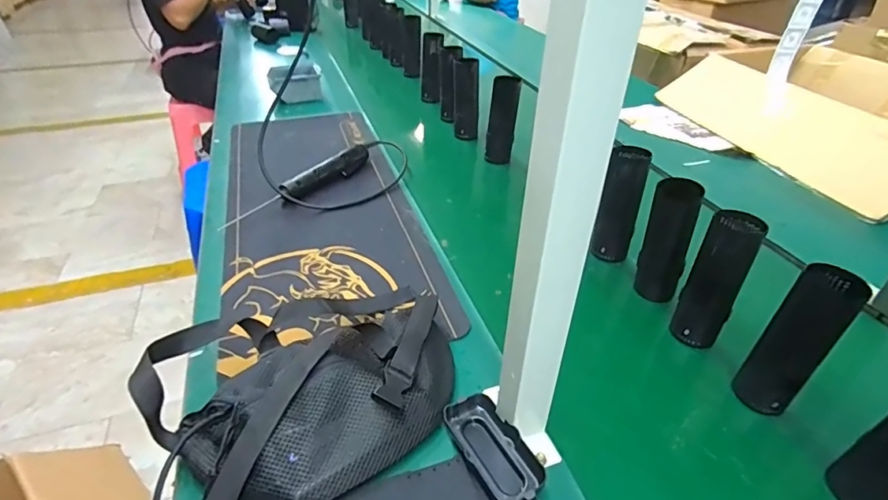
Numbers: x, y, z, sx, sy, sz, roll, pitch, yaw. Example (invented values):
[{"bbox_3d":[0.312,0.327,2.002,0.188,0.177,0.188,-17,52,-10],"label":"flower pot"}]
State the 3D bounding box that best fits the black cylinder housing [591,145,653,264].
[{"bbox_3d":[0.258,-0.063,0.712,0.054,0.160,0.061,15,39,19],"label":"black cylinder housing"}]

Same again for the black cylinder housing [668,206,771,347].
[{"bbox_3d":[0.314,0.044,0.564,0.061,0.167,0.056,26,43,30],"label":"black cylinder housing"}]

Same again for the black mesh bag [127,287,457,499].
[{"bbox_3d":[-0.128,0.128,0.498,0.301,0.076,0.226,-19,40,-25],"label":"black mesh bag"}]

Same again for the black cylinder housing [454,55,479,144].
[{"bbox_3d":[0.049,-0.330,1.072,0.053,0.173,0.068,-1,11,-3],"label":"black cylinder housing"}]

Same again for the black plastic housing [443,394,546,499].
[{"bbox_3d":[0.046,0.184,0.451,0.051,0.022,0.109,-18,40,-24],"label":"black plastic housing"}]

